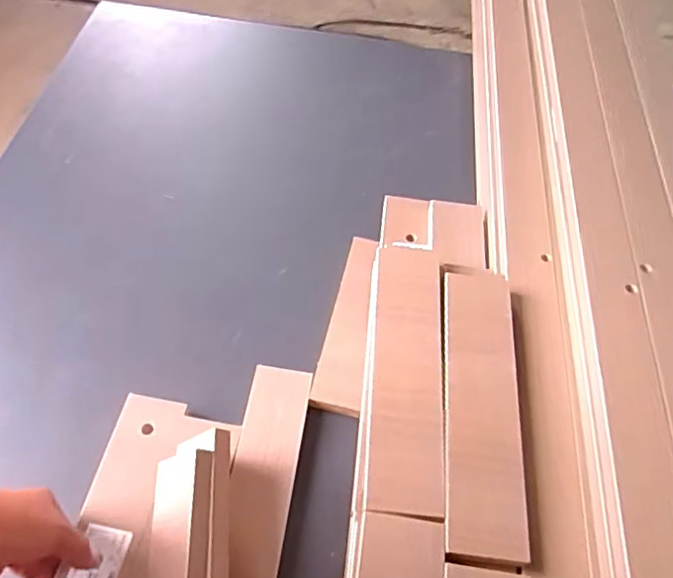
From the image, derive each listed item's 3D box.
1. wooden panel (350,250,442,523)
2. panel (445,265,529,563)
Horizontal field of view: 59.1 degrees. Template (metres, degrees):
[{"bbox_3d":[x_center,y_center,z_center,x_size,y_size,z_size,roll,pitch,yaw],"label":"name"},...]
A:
[{"bbox_3d":[0.056,0.060,0.500,0.064,0.008,0.254,5,55,2],"label":"wooden panel"},{"bbox_3d":[0.117,0.087,0.478,0.059,0.009,0.242,5,55,3],"label":"panel"}]

